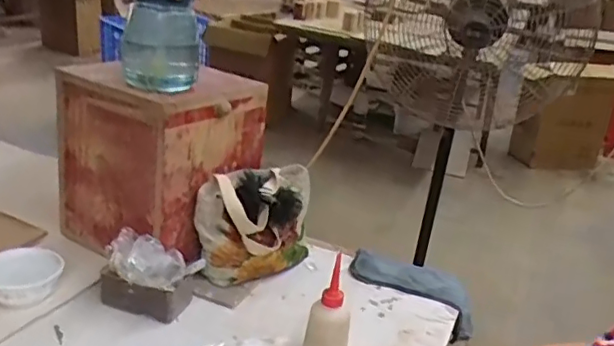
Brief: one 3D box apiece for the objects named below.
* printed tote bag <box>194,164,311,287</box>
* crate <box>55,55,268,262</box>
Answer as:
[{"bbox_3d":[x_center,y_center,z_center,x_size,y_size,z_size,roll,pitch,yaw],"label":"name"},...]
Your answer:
[{"bbox_3d":[-0.081,0.087,0.993,0.105,0.166,0.215,23,28,31],"label":"printed tote bag"},{"bbox_3d":[-0.250,-0.034,1.012,0.260,0.280,0.249,21,28,29],"label":"crate"}]

